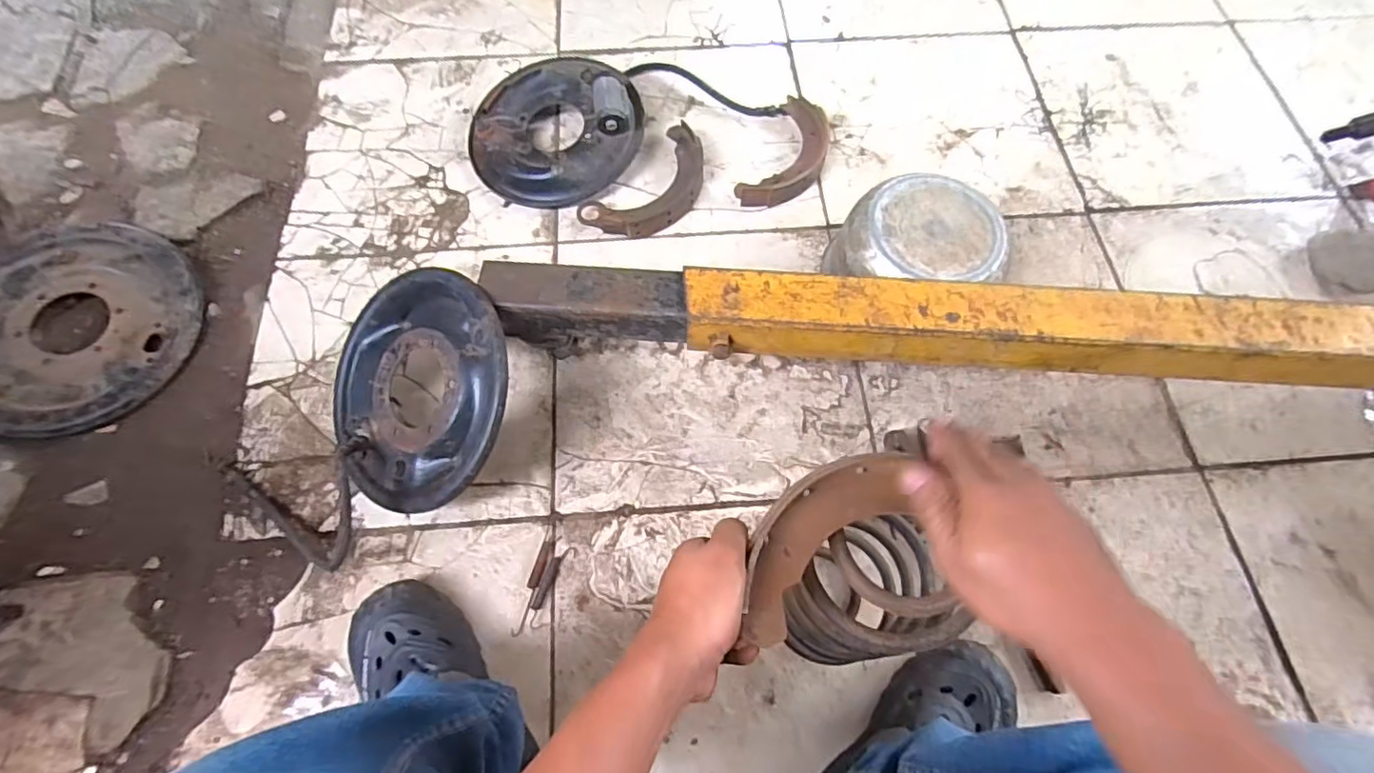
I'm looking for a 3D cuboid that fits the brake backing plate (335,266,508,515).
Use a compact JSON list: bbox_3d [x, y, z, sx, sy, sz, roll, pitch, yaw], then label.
[{"bbox_3d":[-0.307,-0.001,0.702,0.261,0.030,0.271,-3,83,26],"label":"brake backing plate"}]

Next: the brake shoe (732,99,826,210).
[{"bbox_3d":[0.162,-0.357,0.947,0.101,0.034,0.220,25,70,10],"label":"brake shoe"}]

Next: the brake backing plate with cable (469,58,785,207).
[{"bbox_3d":[-0.116,-0.445,0.953,0.455,0.081,0.247,-29,71,-11],"label":"brake backing plate with cable"}]

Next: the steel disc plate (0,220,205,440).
[{"bbox_3d":[-0.825,-0.083,0.820,0.300,0.057,0.305,24,70,9],"label":"steel disc plate"}]

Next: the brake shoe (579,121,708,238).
[{"bbox_3d":[-0.049,-0.297,0.918,0.120,0.033,0.223,41,74,15],"label":"brake shoe"}]

